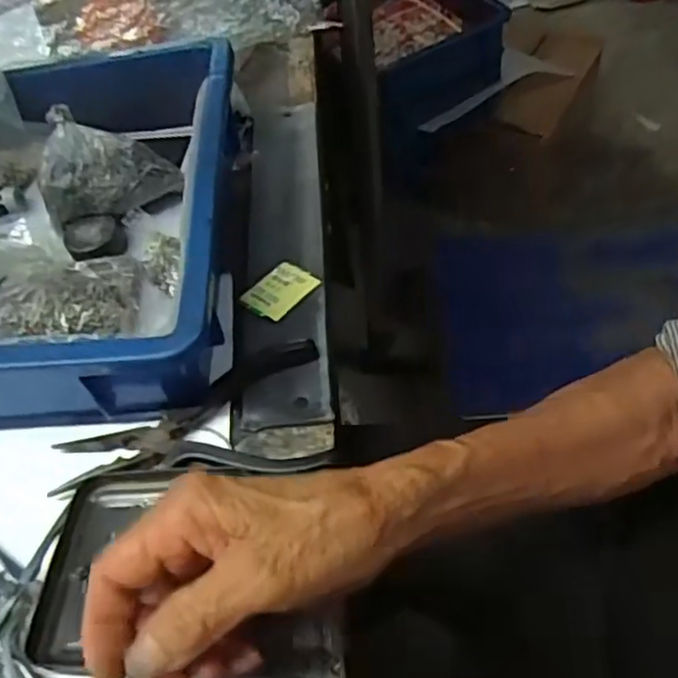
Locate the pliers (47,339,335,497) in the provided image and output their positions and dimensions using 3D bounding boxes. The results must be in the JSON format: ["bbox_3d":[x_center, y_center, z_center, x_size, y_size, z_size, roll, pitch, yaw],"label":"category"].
[{"bbox_3d":[-0.083,0.049,0.383,0.149,0.016,0.080,-10,51,-2],"label":"pliers"}]

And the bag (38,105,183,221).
[{"bbox_3d":[-0.167,-0.125,0.485,0.092,0.051,0.068,-21,49,-10],"label":"bag"}]

